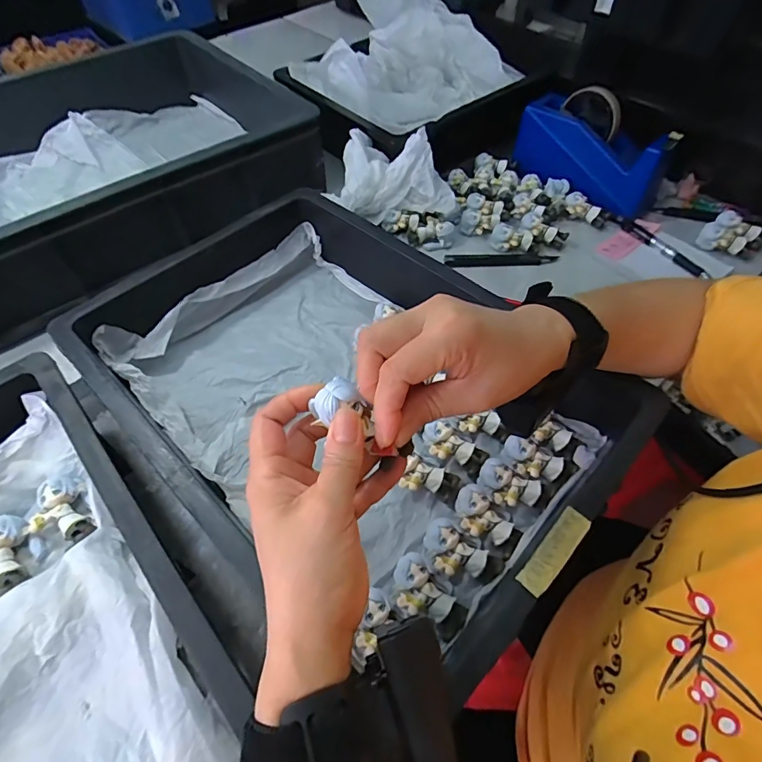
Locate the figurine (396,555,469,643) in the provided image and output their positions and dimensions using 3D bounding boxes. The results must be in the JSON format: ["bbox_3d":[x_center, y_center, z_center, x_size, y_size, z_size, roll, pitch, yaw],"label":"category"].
[{"bbox_3d":[0.035,0.161,0.331,0.061,0.022,0.035,38,63,24],"label":"figurine"}]

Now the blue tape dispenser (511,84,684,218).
[{"bbox_3d":[0.280,-0.314,0.605,0.203,0.138,0.070,36,63,23],"label":"blue tape dispenser"}]

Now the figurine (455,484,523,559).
[{"bbox_3d":[0.088,0.114,0.365,0.057,0.020,0.035,26,59,18],"label":"figurine"}]

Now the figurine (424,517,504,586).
[{"bbox_3d":[0.064,0.136,0.350,0.062,0.023,0.038,16,57,12],"label":"figurine"}]

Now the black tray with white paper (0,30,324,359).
[{"bbox_3d":[-0.430,-0.279,0.601,0.602,0.116,0.403,-33,60,-20],"label":"black tray with white paper"}]

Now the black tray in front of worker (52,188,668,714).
[{"bbox_3d":[-0.036,0.006,0.416,0.454,0.095,0.305,38,63,24],"label":"black tray in front of worker"}]

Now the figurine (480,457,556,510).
[{"bbox_3d":[0.115,0.093,0.378,0.062,0.023,0.033,18,57,14],"label":"figurine"}]

